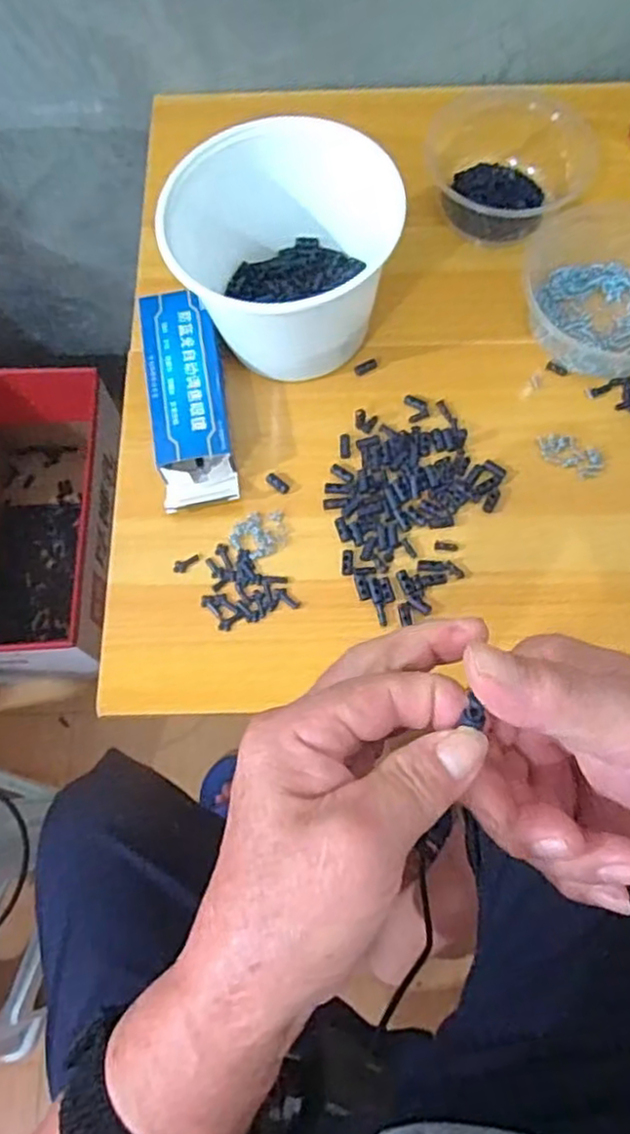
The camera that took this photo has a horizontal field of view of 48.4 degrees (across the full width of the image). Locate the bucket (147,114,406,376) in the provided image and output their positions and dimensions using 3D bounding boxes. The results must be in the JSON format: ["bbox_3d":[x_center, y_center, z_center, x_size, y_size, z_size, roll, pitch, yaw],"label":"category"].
[{"bbox_3d":[-0.030,-0.226,0.522,0.148,0.119,0.128,-24,72,-8],"label":"bucket"}]

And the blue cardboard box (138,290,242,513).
[{"bbox_3d":[-0.098,-0.132,0.541,0.057,0.035,0.170,-9,70,-3],"label":"blue cardboard box"}]

